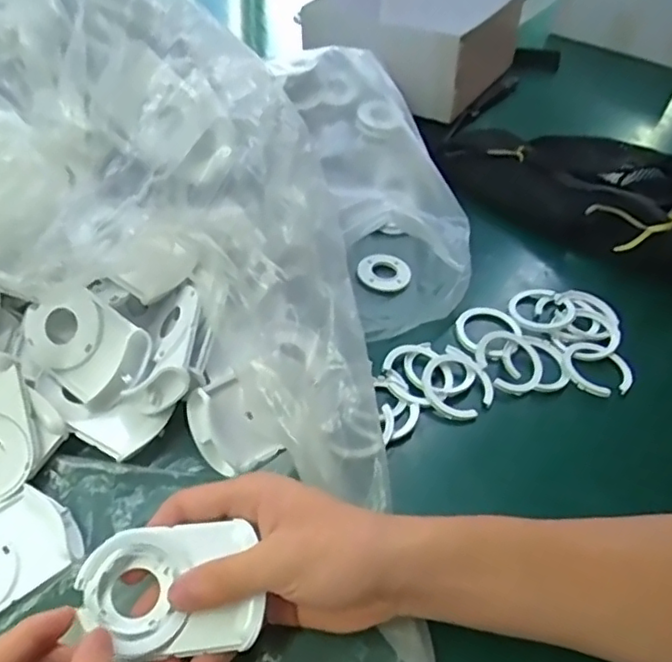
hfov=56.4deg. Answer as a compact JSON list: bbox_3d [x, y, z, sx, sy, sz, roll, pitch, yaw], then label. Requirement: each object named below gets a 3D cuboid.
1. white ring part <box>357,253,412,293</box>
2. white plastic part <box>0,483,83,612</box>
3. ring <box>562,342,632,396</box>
[{"bbox_3d":[0.040,-0.050,0.525,0.043,0.006,0.043,3,45,-3],"label":"white ring part"},{"bbox_3d":[-0.182,0.121,0.333,0.081,0.013,0.056,-29,55,-30],"label":"white plastic part"},{"bbox_3d":[0.194,0.028,0.465,0.049,0.004,0.049,22,47,15],"label":"ring"}]

